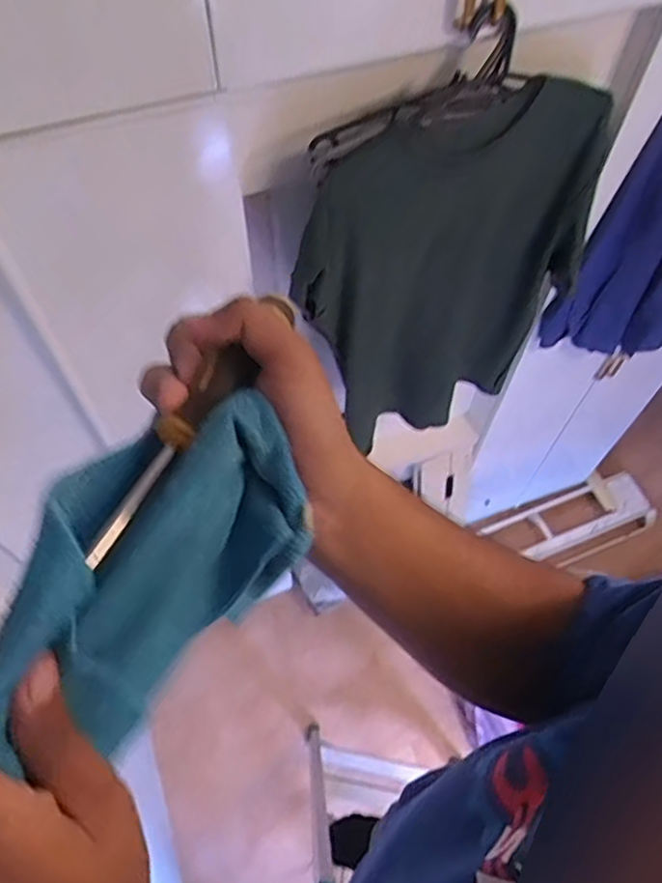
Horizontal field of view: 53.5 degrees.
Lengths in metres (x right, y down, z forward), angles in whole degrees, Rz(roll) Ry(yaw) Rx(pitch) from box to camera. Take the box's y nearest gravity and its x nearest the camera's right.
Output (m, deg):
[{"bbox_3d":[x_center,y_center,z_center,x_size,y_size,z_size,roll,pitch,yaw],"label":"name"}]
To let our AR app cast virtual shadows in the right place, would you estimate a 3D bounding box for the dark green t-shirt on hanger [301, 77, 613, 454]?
[{"bbox_3d":[0.187,-0.286,1.217,0.548,0.725,0.197,-23,64,-13],"label":"dark green t-shirt on hanger"}]

